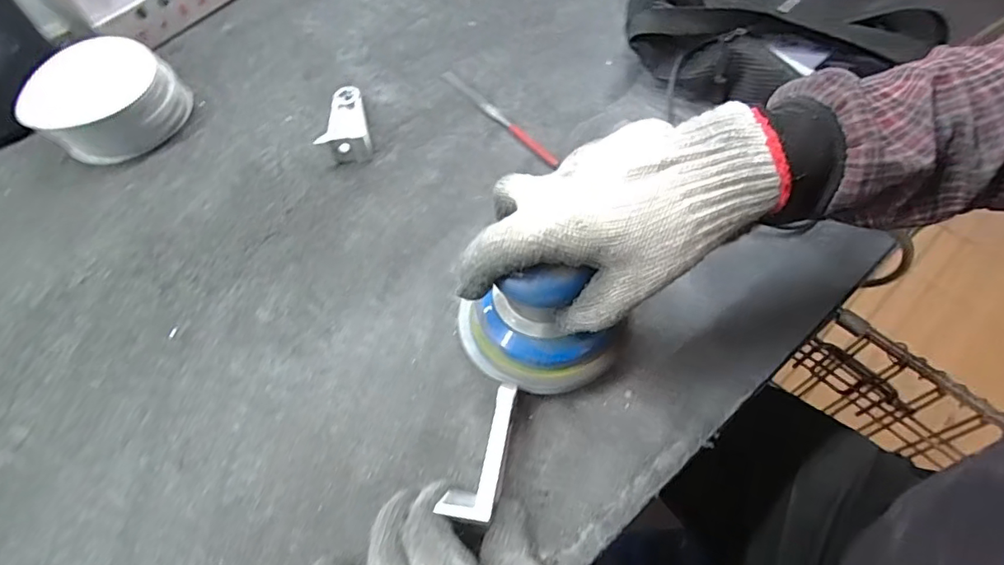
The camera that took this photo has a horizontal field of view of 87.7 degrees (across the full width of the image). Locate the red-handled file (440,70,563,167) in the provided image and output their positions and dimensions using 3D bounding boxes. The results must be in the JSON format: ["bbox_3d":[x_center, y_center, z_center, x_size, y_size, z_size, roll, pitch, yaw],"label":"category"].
[{"bbox_3d":[-0.004,-0.162,0.504,0.010,0.005,0.172,-36,63,-17],"label":"red-handled file"}]

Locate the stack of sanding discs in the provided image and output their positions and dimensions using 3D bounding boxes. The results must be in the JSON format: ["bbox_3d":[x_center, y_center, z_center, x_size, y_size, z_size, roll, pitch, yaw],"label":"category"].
[{"bbox_3d":[-0.374,-0.175,0.501,0.114,0.066,0.109,-14,59,-5],"label":"stack of sanding discs"}]

